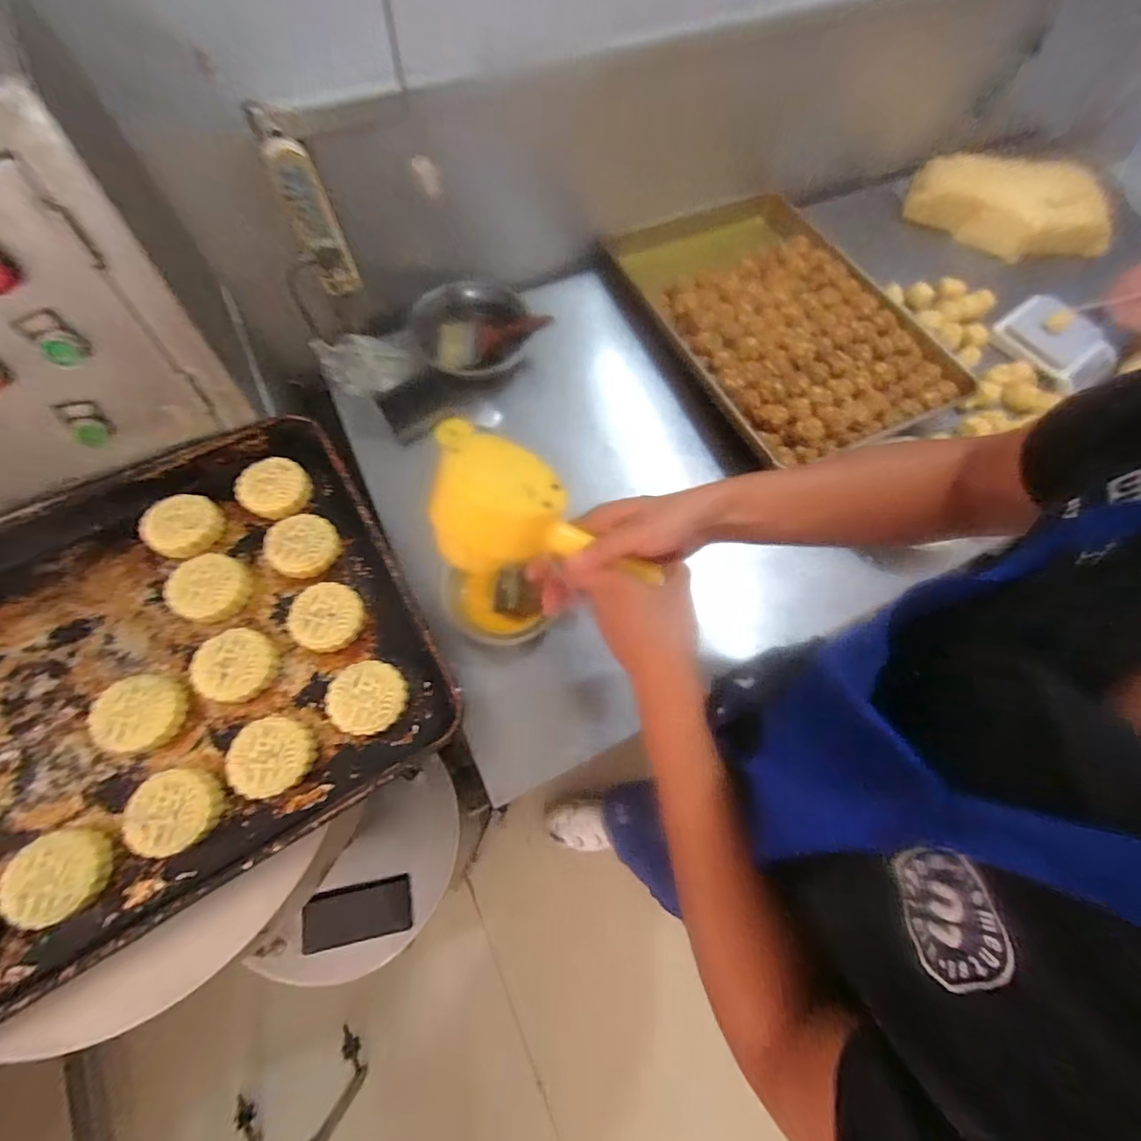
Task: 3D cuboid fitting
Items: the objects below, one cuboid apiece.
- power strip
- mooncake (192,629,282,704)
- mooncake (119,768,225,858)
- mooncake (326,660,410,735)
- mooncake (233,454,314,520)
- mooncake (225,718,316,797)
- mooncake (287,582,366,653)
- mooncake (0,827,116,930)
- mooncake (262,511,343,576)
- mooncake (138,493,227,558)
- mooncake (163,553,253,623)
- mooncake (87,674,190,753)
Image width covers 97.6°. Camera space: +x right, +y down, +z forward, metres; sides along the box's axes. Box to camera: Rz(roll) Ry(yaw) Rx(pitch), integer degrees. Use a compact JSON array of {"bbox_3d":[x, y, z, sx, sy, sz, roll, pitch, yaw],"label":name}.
[{"bbox_3d":[-0.351,-0.476,0.692,0.060,0.186,0.032,-22,71,-11],"label":"power strip"},{"bbox_3d":[-0.319,0.091,0.479,0.068,0.031,0.064,1,68,-2],"label":"mooncake"},{"bbox_3d":[-0.345,0.211,0.436,0.070,0.030,0.063,-19,70,-10],"label":"mooncake"},{"bbox_3d":[-0.193,0.123,0.482,0.072,0.029,0.066,0,68,-3],"label":"mooncake"},{"bbox_3d":[-0.325,-0.091,0.547,0.063,0.023,0.069,1,68,-2],"label":"mooncake"},{"bbox_3d":[-0.272,0.170,0.456,0.066,0.026,0.066,6,68,0],"label":"mooncake"},{"bbox_3d":[-0.242,0.048,0.502,0.067,0.030,0.063,1,68,-2],"label":"mooncake"},{"bbox_3d":[-0.424,0.252,0.414,0.064,0.033,0.067,1,68,-2],"label":"mooncake"},{"bbox_3d":[-0.284,-0.026,0.528,0.072,0.030,0.072,1,68,-2],"label":"mooncake"},{"bbox_3d":[-0.408,-0.049,0.525,0.062,0.026,0.071,32,70,10],"label":"mooncake"},{"bbox_3d":[-0.365,0.016,0.505,0.069,0.028,0.069,1,68,-2],"label":"mooncake"},{"bbox_3d":[-0.396,0.129,0.457,0.066,0.030,0.067,1,68,-2],"label":"mooncake"}]

